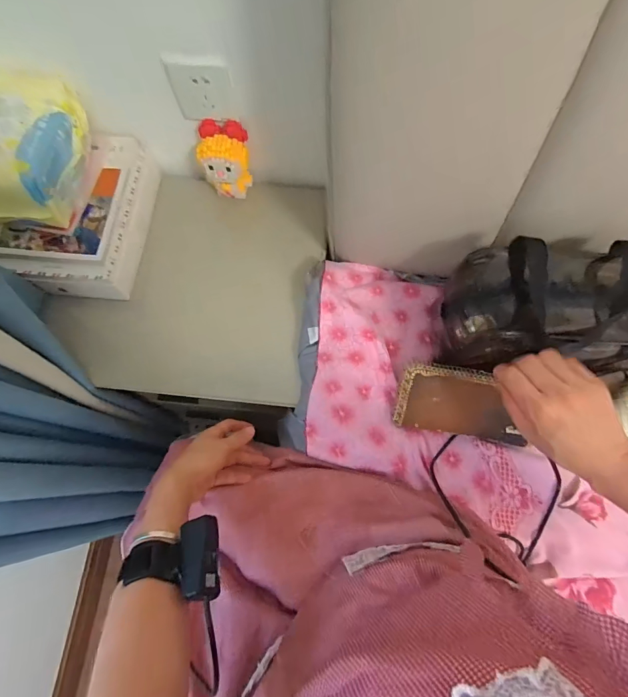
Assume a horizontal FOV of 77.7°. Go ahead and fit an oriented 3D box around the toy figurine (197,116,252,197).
[{"bbox_3d":[-0.147,-0.311,0.652,0.083,0.108,0.067,-9,72,-3],"label":"toy figurine"}]

